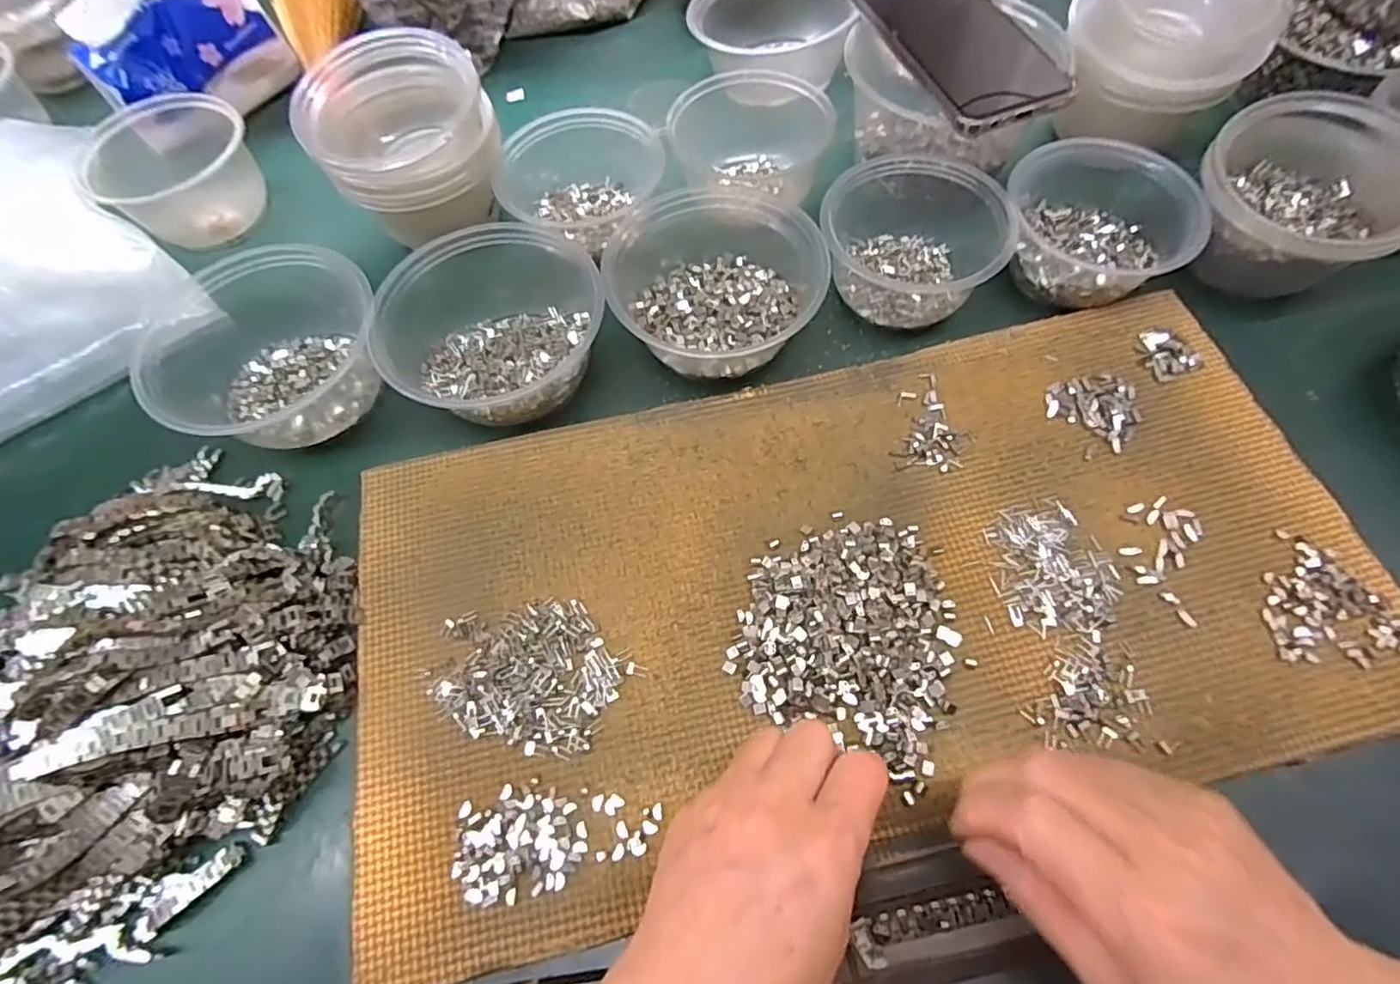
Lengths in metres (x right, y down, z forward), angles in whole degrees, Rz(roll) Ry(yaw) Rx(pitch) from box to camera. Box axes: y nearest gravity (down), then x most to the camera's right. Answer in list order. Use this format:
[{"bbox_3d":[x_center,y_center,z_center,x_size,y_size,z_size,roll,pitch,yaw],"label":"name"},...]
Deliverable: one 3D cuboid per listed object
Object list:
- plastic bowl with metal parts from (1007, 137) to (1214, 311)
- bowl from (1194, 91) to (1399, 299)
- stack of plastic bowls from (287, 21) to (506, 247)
[{"bbox_3d":[0.258,-0.178,0.410,0.111,0.052,0.111,-1,65,2],"label":"plastic bowl with metal parts"},{"bbox_3d":[0.375,-0.181,0.394,0.116,0.067,0.110,-30,68,-11],"label":"bowl"},{"bbox_3d":[-0.196,-0.236,0.429,0.117,0.096,0.107,-25,67,-9],"label":"stack of plastic bowls"}]

